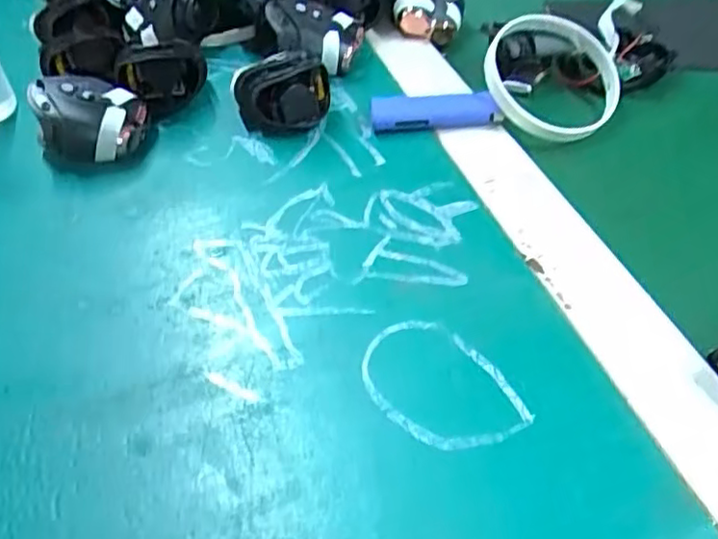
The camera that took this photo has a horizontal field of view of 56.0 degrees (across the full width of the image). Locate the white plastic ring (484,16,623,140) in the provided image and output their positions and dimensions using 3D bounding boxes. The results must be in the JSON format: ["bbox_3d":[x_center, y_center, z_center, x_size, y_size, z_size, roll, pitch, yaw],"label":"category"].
[{"bbox_3d":[0.117,-0.117,0.409,0.083,0.013,0.085,41,69,3],"label":"white plastic ring"}]

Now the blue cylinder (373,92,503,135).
[{"bbox_3d":[0.045,-0.092,0.398,0.075,0.014,0.024,-3,44,1],"label":"blue cylinder"}]

